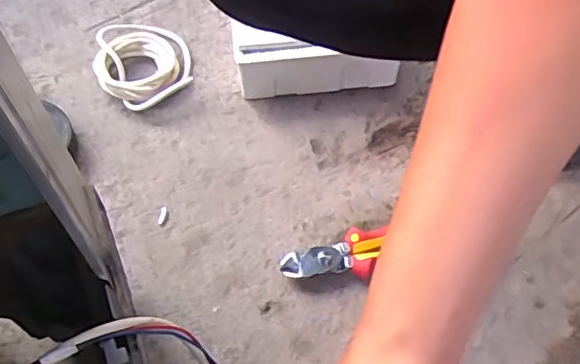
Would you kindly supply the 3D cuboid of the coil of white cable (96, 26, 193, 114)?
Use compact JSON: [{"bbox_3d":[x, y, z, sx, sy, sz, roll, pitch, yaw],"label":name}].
[{"bbox_3d":[-0.176,-0.144,0.710,0.106,0.034,0.133,-11,59,-5],"label":"coil of white cable"}]

